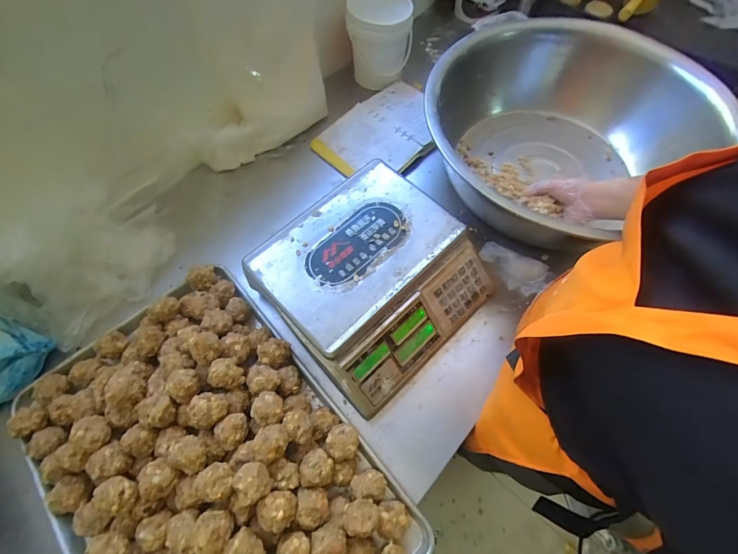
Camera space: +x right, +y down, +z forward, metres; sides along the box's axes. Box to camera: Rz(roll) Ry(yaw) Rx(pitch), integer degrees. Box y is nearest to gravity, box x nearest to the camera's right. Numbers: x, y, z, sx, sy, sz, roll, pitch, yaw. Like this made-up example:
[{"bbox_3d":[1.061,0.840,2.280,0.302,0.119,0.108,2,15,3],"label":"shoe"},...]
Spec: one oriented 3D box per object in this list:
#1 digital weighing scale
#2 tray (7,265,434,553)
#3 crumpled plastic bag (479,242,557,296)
[{"bbox_3d":[0.011,0.002,0.615,0.334,0.122,0.318,-41,71,-17],"label":"digital weighing scale"},{"bbox_3d":[-0.242,0.267,0.495,0.383,0.103,0.575,-38,70,-16],"label":"tray"},{"bbox_3d":[0.277,-0.016,0.670,0.134,0.025,0.065,30,68,14],"label":"crumpled plastic bag"}]

